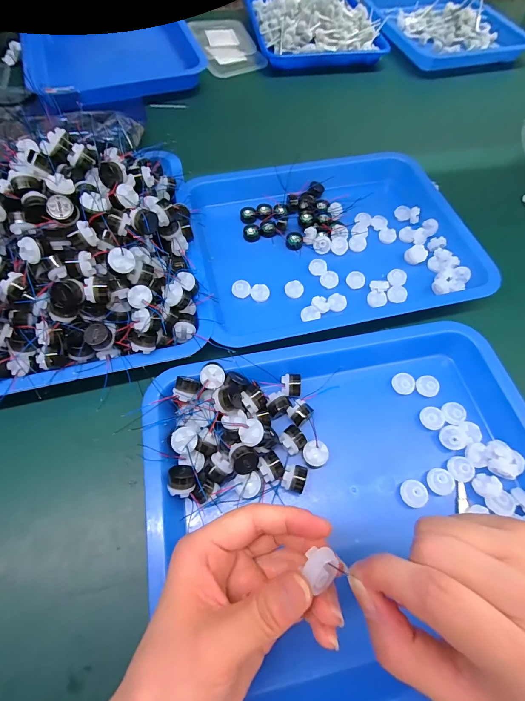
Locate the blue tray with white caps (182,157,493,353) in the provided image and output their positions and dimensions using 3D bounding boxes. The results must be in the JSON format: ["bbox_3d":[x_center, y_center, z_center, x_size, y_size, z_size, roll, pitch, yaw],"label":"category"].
[{"bbox_3d":[0.080,-0.138,0.406,0.319,0.036,0.252,-12,63,-8],"label":"blue tray with white caps"}]

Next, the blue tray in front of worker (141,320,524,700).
[{"bbox_3d":[0.076,0.106,0.275,0.327,0.037,0.257,-11,63,-7],"label":"blue tray in front of worker"}]

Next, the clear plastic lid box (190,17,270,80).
[{"bbox_3d":[-0.074,-0.607,0.665,0.111,0.023,0.187,-17,64,-12],"label":"clear plastic lid box"}]

